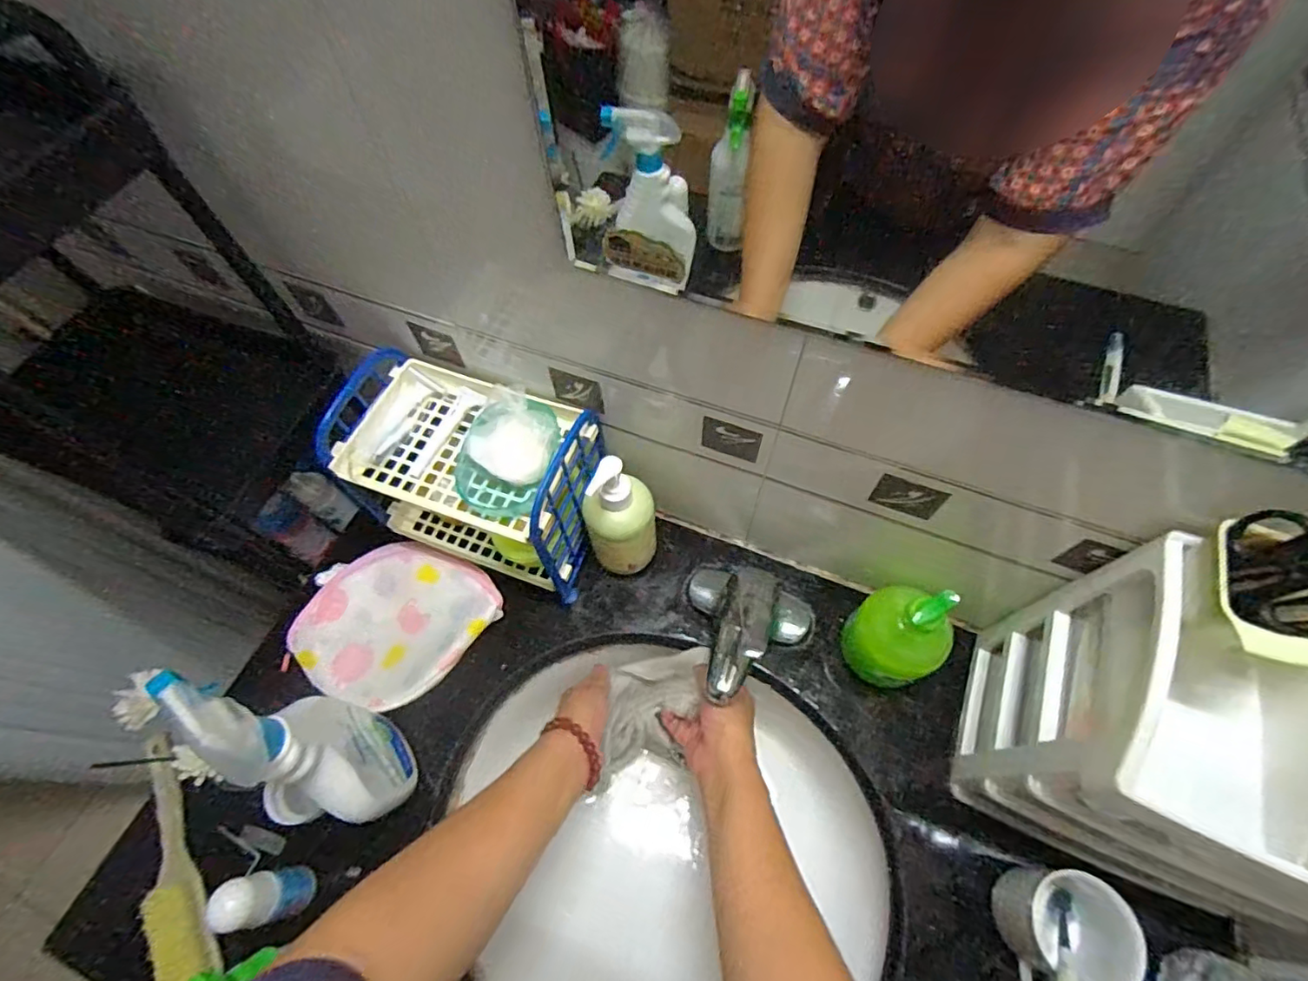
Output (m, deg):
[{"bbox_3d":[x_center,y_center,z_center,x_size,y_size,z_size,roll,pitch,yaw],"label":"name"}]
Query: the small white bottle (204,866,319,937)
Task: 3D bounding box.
[{"bbox_3d":[-0.319,0.337,0.478,0.036,0.093,0.037,-1,61,1],"label":"small white bottle"}]

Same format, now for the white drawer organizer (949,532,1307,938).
[{"bbox_3d":[0.392,0.192,0.441,0.193,0.287,0.178,22,64,13],"label":"white drawer organizer"}]

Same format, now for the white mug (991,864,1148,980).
[{"bbox_3d":[0.326,0.360,0.462,0.068,0.089,0.096,6,62,5],"label":"white mug"}]

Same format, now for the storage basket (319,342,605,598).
[{"bbox_3d":[-0.178,-0.014,0.597,0.230,0.177,0.137,17,63,11],"label":"storage basket"}]

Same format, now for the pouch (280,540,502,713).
[{"bbox_3d":[-0.280,0.142,0.621,0.185,0.032,0.171,24,65,14],"label":"pouch"}]

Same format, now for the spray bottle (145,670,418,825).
[{"bbox_3d":[-0.258,0.203,0.448,0.046,0.249,0.106,-38,67,-17],"label":"spray bottle"}]

